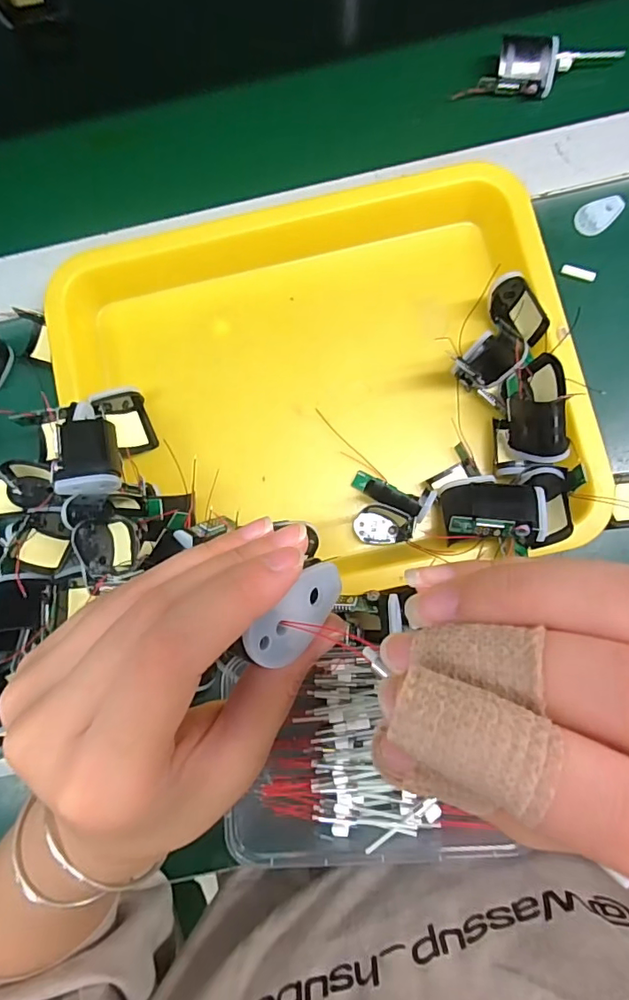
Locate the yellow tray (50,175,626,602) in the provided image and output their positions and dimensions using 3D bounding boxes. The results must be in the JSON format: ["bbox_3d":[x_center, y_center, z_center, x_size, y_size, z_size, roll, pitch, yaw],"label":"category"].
[{"bbox_3d":[0.003,-0.074,0.335,0.317,0.035,0.260,-12,84,1],"label":"yellow tray"}]

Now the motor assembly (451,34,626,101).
[{"bbox_3d":[0.165,-0.315,0.369,0.121,0.030,0.028,-12,84,1],"label":"motor assembly"}]

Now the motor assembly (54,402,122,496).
[{"bbox_3d":[-0.141,-0.030,0.312,0.036,0.024,0.059,1,72,-29],"label":"motor assembly"}]

